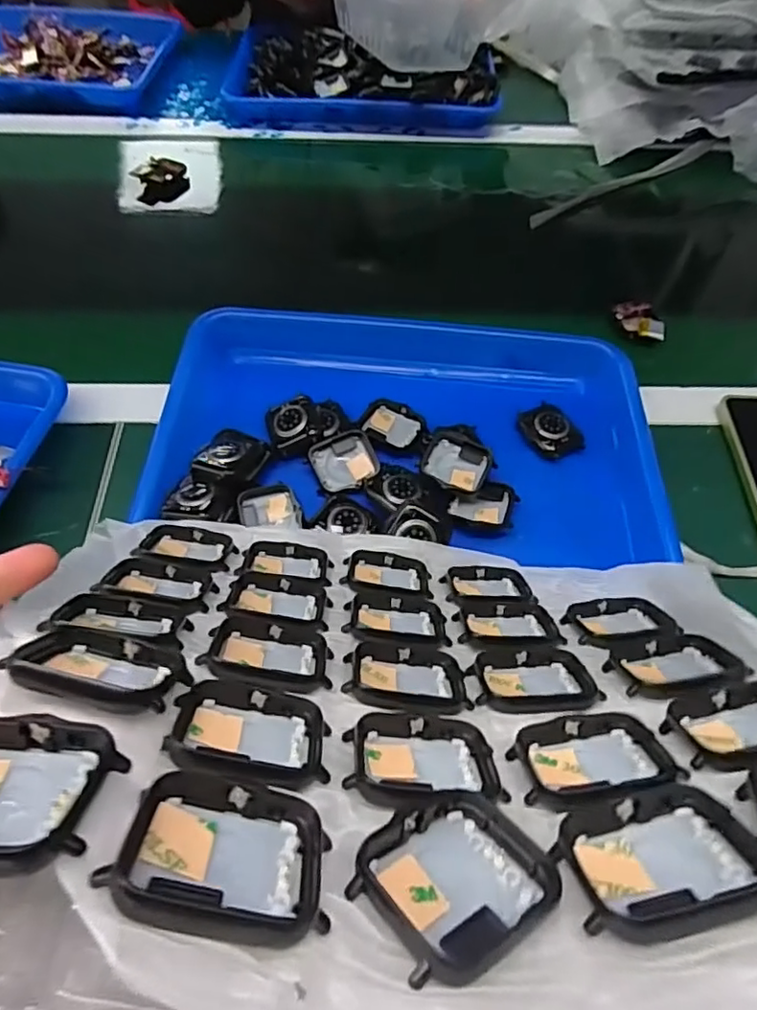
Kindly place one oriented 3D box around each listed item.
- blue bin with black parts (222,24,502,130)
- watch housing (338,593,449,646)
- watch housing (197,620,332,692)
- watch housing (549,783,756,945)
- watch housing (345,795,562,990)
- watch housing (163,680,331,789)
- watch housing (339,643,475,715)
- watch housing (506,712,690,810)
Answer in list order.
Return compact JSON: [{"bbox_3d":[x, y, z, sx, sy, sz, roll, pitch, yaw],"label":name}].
[{"bbox_3d":[-0.019,-0.525,0.735,0.319,0.049,0.191,3,55,-1],"label":"blue bin with black parts"},{"bbox_3d":[0.008,0.054,0.280,0.046,0.011,0.040,4,23,3],"label":"watch housing"},{"bbox_3d":[-0.041,0.058,0.228,0.045,0.009,0.039,12,17,-10],"label":"watch housing"},{"bbox_3d":[0.069,0.087,0.149,0.045,0.007,0.038,-17,20,-8],"label":"watch housing"},{"bbox_3d":[0.018,0.089,0.145,0.046,0.006,0.038,-10,30,-42],"label":"watch housing"},{"bbox_3d":[-0.037,0.067,0.179,0.045,0.008,0.038,15,15,-13],"label":"watch housing"},{"bbox_3d":[0.010,0.067,0.235,0.045,0.009,0.040,9,18,-6],"label":"watch housing"},{"bbox_3d":[0.067,0.080,0.193,0.047,0.010,0.032,-9,26,-2],"label":"watch housing"}]

